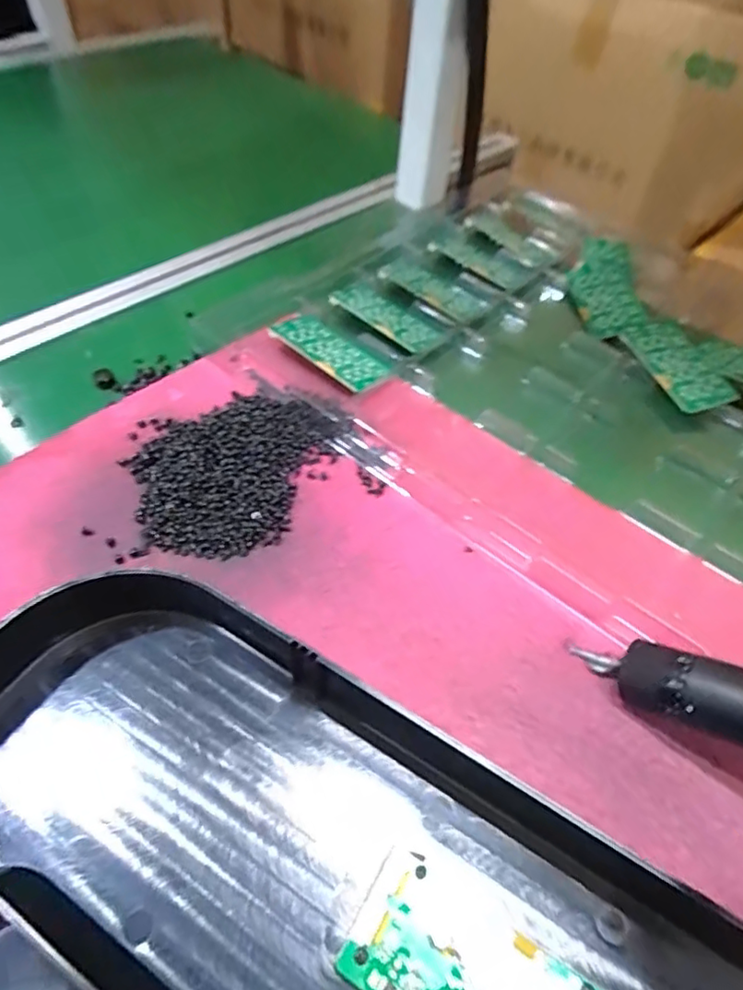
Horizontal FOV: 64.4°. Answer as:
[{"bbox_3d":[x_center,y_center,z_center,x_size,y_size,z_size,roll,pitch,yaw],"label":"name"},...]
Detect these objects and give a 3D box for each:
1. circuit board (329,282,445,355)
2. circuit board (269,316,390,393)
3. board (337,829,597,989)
[{"bbox_3d":[0.012,-0.150,0.488,0.094,0.007,0.043,39,58,21],"label":"circuit board"},{"bbox_3d":[-0.032,-0.112,0.452,0.089,0.009,0.043,37,57,20],"label":"circuit board"},{"bbox_3d":[0.041,0.183,0.227,0.094,0.008,0.057,29,54,15],"label":"board"}]

